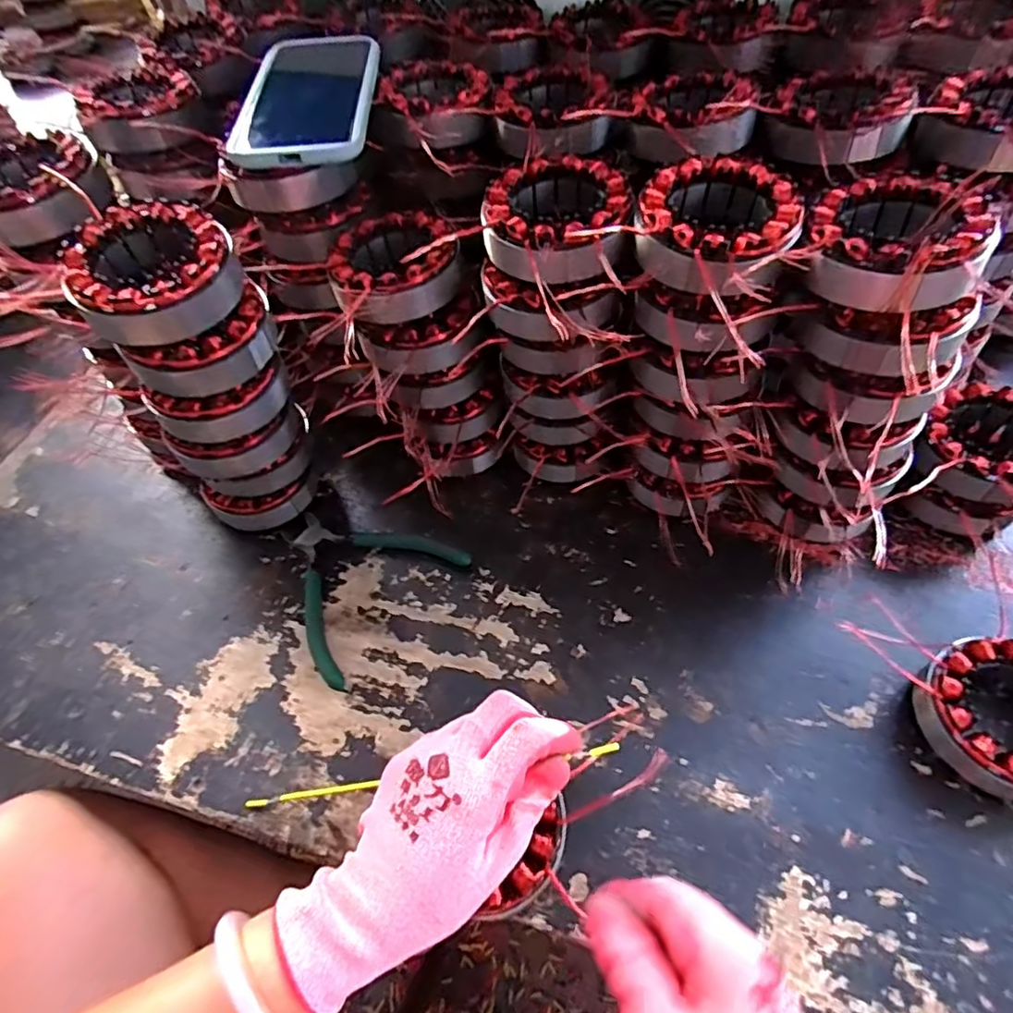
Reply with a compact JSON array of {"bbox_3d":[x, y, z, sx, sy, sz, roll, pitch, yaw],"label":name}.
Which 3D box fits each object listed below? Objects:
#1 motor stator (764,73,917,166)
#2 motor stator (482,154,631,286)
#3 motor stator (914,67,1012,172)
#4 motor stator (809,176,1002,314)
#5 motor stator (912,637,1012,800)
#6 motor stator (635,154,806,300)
[{"bbox_3d":[0.217,-0.257,0.399,0.079,0.036,0.080,-2,57,3],"label":"motor stator"},{"bbox_3d":[0.029,-0.165,0.359,0.082,0.042,0.085,-2,57,3],"label":"motor stator"},{"bbox_3d":[0.313,-0.242,0.374,0.085,0.034,0.085,33,66,23],"label":"motor stator"},{"bbox_3d":[0.205,-0.139,0.313,0.083,0.032,0.083,-2,57,3],"label":"motor stator"},{"bbox_3d":[0.297,0.124,0.359,0.085,0.040,0.085,-2,57,3],"label":"motor stator"},{"bbox_3d":[0.117,-0.152,0.332,0.086,0.033,0.090,-2,57,3],"label":"motor stator"}]

